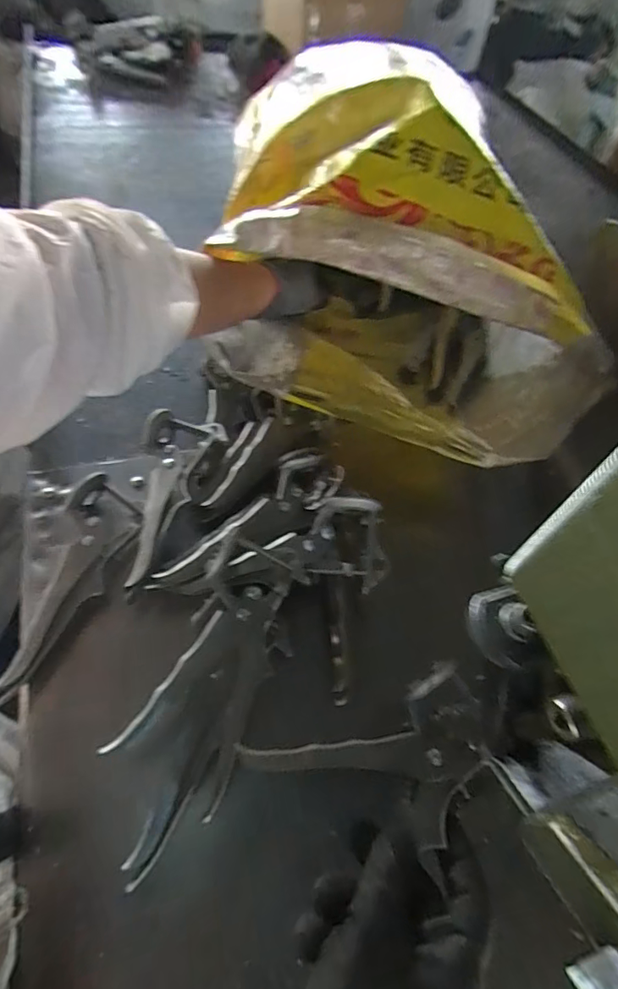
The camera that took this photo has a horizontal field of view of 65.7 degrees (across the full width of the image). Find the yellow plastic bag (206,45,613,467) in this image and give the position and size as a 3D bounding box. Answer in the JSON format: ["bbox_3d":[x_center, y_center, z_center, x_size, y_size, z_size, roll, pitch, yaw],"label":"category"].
[{"bbox_3d":[0.064,-0.200,0.439,0.262,0.239,0.252,12,58,4],"label":"yellow plastic bag"}]

